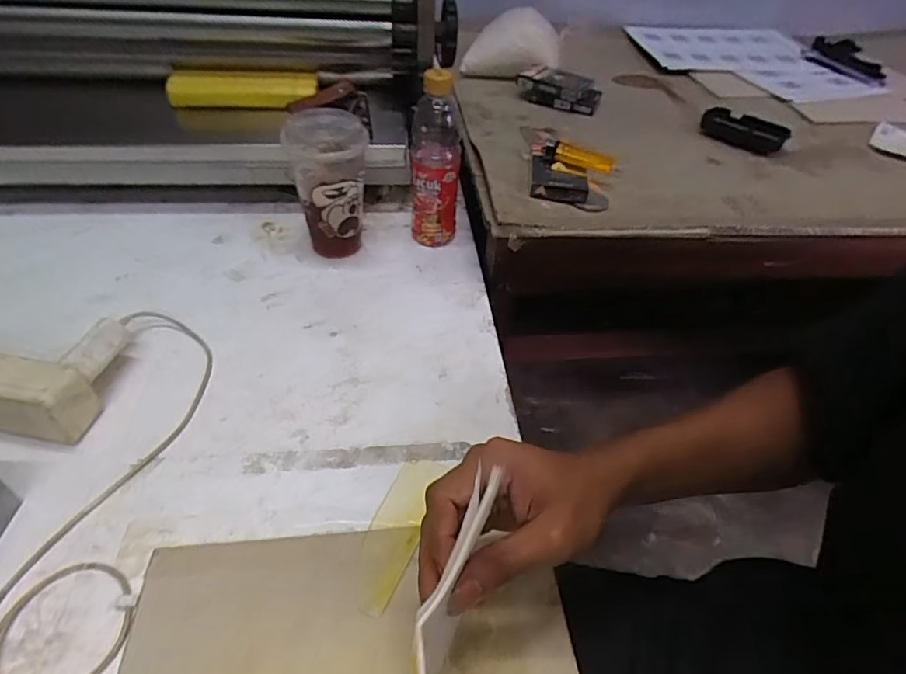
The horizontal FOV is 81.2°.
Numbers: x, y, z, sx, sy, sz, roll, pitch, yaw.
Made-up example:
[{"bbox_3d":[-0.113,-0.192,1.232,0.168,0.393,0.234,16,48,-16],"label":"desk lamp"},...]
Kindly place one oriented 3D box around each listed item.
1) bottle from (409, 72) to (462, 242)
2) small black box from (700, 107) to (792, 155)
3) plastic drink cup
[{"bbox_3d":[-0.020,-0.201,0.601,0.052,0.192,0.059,-2,45,-6],"label":"bottle"},{"bbox_3d":[0.391,-0.278,0.710,0.104,0.032,0.047,29,50,23],"label":"small black box"},{"bbox_3d":[-0.136,-0.165,0.595,0.087,0.146,0.086,-6,45,-10],"label":"plastic drink cup"}]

